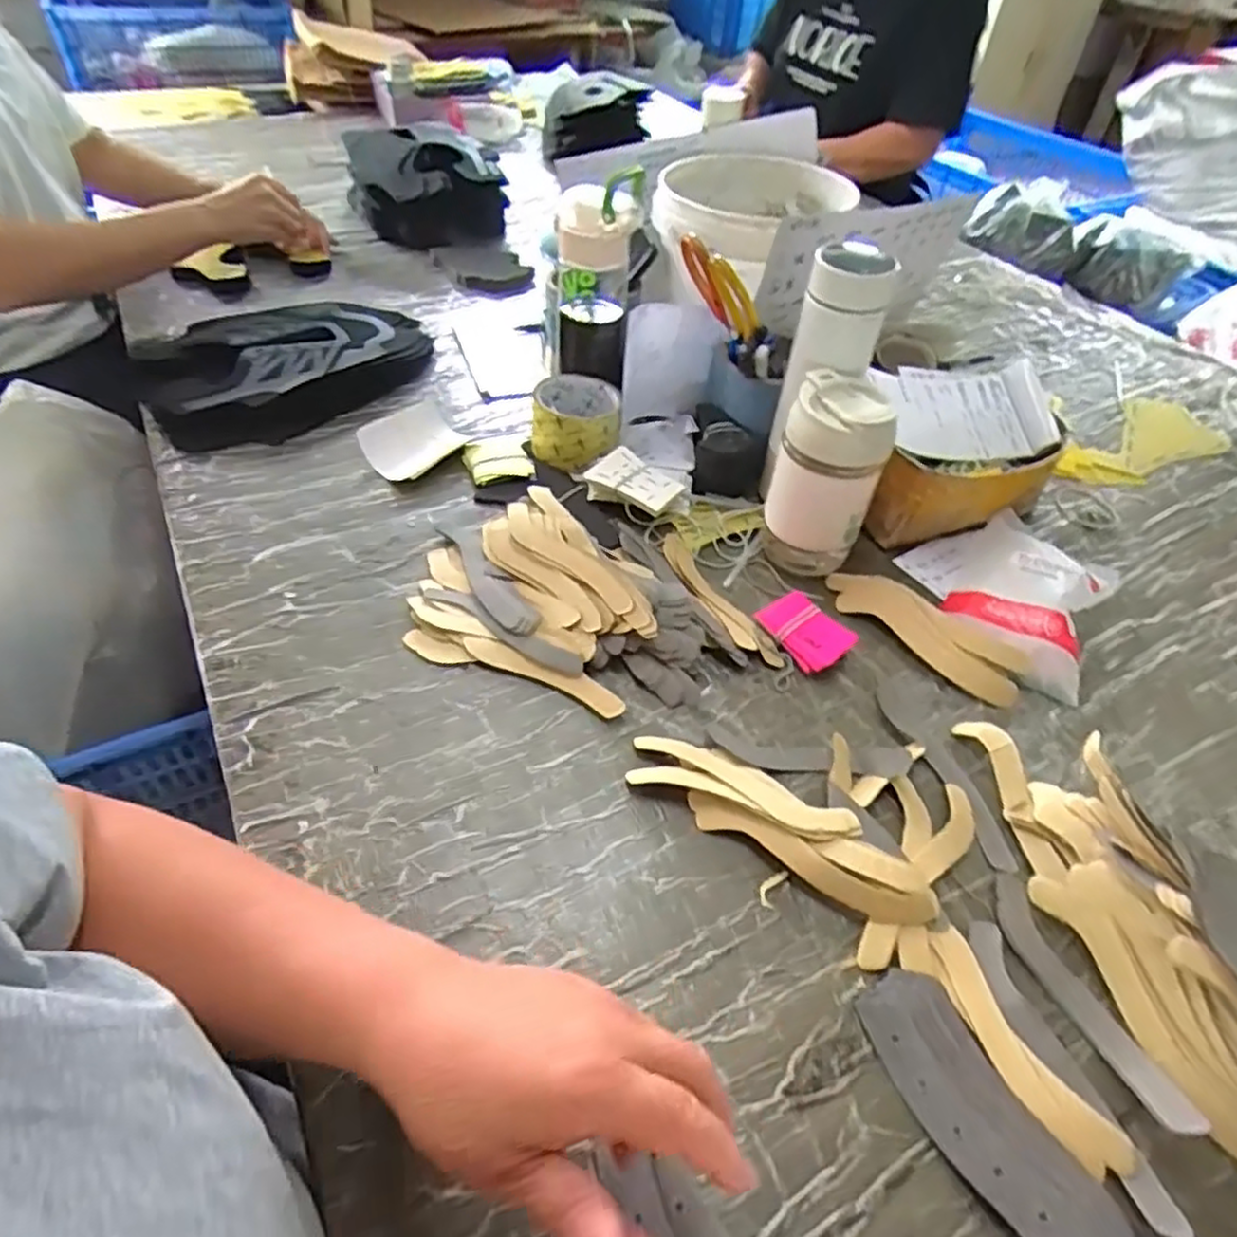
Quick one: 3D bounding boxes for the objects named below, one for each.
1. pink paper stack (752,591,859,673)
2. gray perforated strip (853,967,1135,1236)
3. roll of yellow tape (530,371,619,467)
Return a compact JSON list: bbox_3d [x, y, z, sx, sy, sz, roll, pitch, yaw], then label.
[{"bbox_3d":[0.149,0.011,0.591,0.048,0.021,0.071,-28,55,-26],"label":"pink paper stack"},{"bbox_3d":[0.186,0.254,0.357,0.054,0.022,0.165,-18,51,-19],"label":"gray perforated strip"},{"bbox_3d":[-0.043,-0.198,0.745,0.087,0.055,0.091,1,47,-2],"label":"roll of yellow tape"}]

